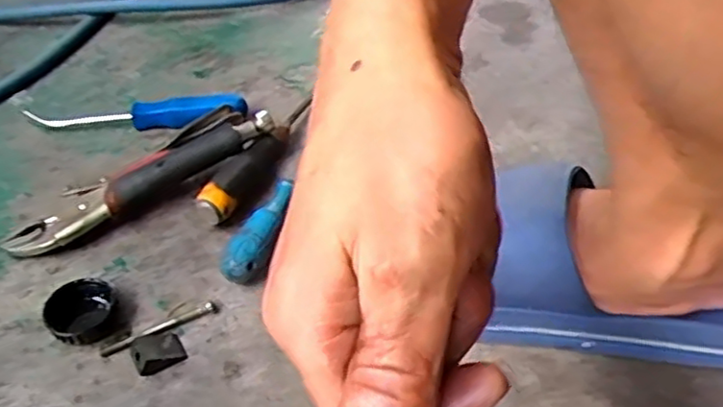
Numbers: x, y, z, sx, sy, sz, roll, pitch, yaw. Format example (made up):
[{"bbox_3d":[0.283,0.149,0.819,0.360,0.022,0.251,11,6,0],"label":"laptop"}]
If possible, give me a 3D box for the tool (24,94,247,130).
[{"bbox_3d":[-0.201,-0.079,0.600,0.193,0.026,0.028,-2,43,-1],"label":"tool"}]

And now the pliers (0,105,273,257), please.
[{"bbox_3d":[-0.176,-0.024,0.532,0.215,0.040,0.059,-27,49,-25],"label":"pliers"}]

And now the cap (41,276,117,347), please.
[{"bbox_3d":[-0.185,0.072,0.448,0.045,0.020,0.041,0,43,0],"label":"cap"}]

